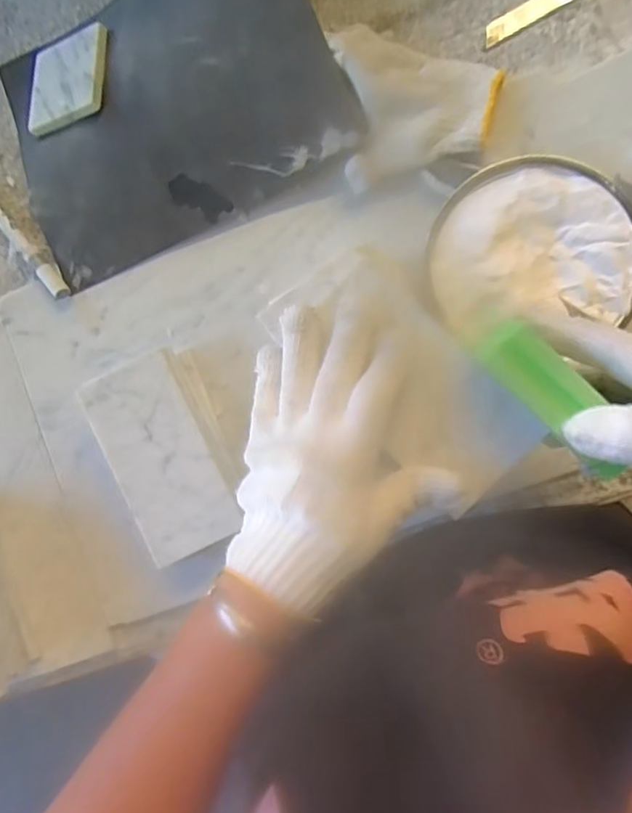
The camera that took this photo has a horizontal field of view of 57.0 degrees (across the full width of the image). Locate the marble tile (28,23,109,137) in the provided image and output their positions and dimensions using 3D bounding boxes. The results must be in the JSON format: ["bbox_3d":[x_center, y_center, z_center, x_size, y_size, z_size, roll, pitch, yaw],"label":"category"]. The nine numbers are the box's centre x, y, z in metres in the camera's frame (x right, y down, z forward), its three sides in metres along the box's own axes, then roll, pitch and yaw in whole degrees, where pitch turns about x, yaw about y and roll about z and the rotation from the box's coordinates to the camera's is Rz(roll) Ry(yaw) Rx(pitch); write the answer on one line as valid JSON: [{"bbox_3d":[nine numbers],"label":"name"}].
[{"bbox_3d":[-0.205,-0.269,0.479,0.075,0.008,0.081,-2,79,22],"label":"marble tile"}]

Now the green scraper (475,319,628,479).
[{"bbox_3d":[0.125,-0.004,0.300,0.031,0.006,0.093,-40,85,4],"label":"green scraper"}]

